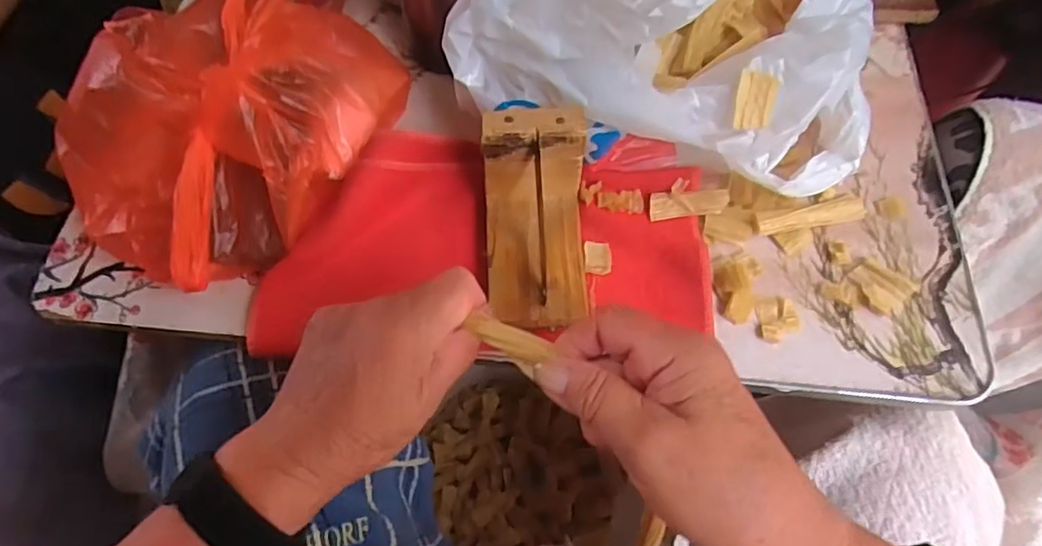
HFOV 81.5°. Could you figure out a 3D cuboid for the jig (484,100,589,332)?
[{"bbox_3d":[0.010,-0.031,0.353,0.060,0.069,0.105,-3,63,-2],"label":"jig"}]

